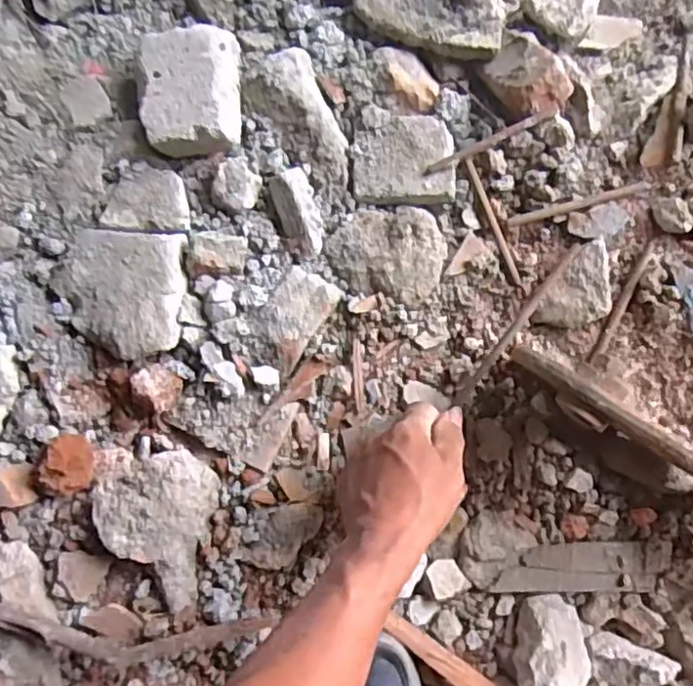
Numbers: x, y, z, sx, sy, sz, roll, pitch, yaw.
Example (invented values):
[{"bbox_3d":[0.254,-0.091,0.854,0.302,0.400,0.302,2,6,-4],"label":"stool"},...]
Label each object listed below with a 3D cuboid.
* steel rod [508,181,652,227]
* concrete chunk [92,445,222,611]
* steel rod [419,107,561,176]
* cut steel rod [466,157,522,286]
[{"bbox_3d":[0.190,-0.113,0.532,0.117,0.009,0.009,-15,86,1],"label":"steel rod"},{"bbox_3d":[-0.134,0.135,0.500,0.087,0.030,0.110,-44,86,-1],"label":"concrete chunk"},{"bbox_3d":[0.116,-0.163,0.527,0.114,0.010,0.009,-25,86,0],"label":"steel rod"},{"bbox_3d":[0.120,-0.099,0.528,0.007,0.004,0.109,-21,86,0],"label":"cut steel rod"}]

